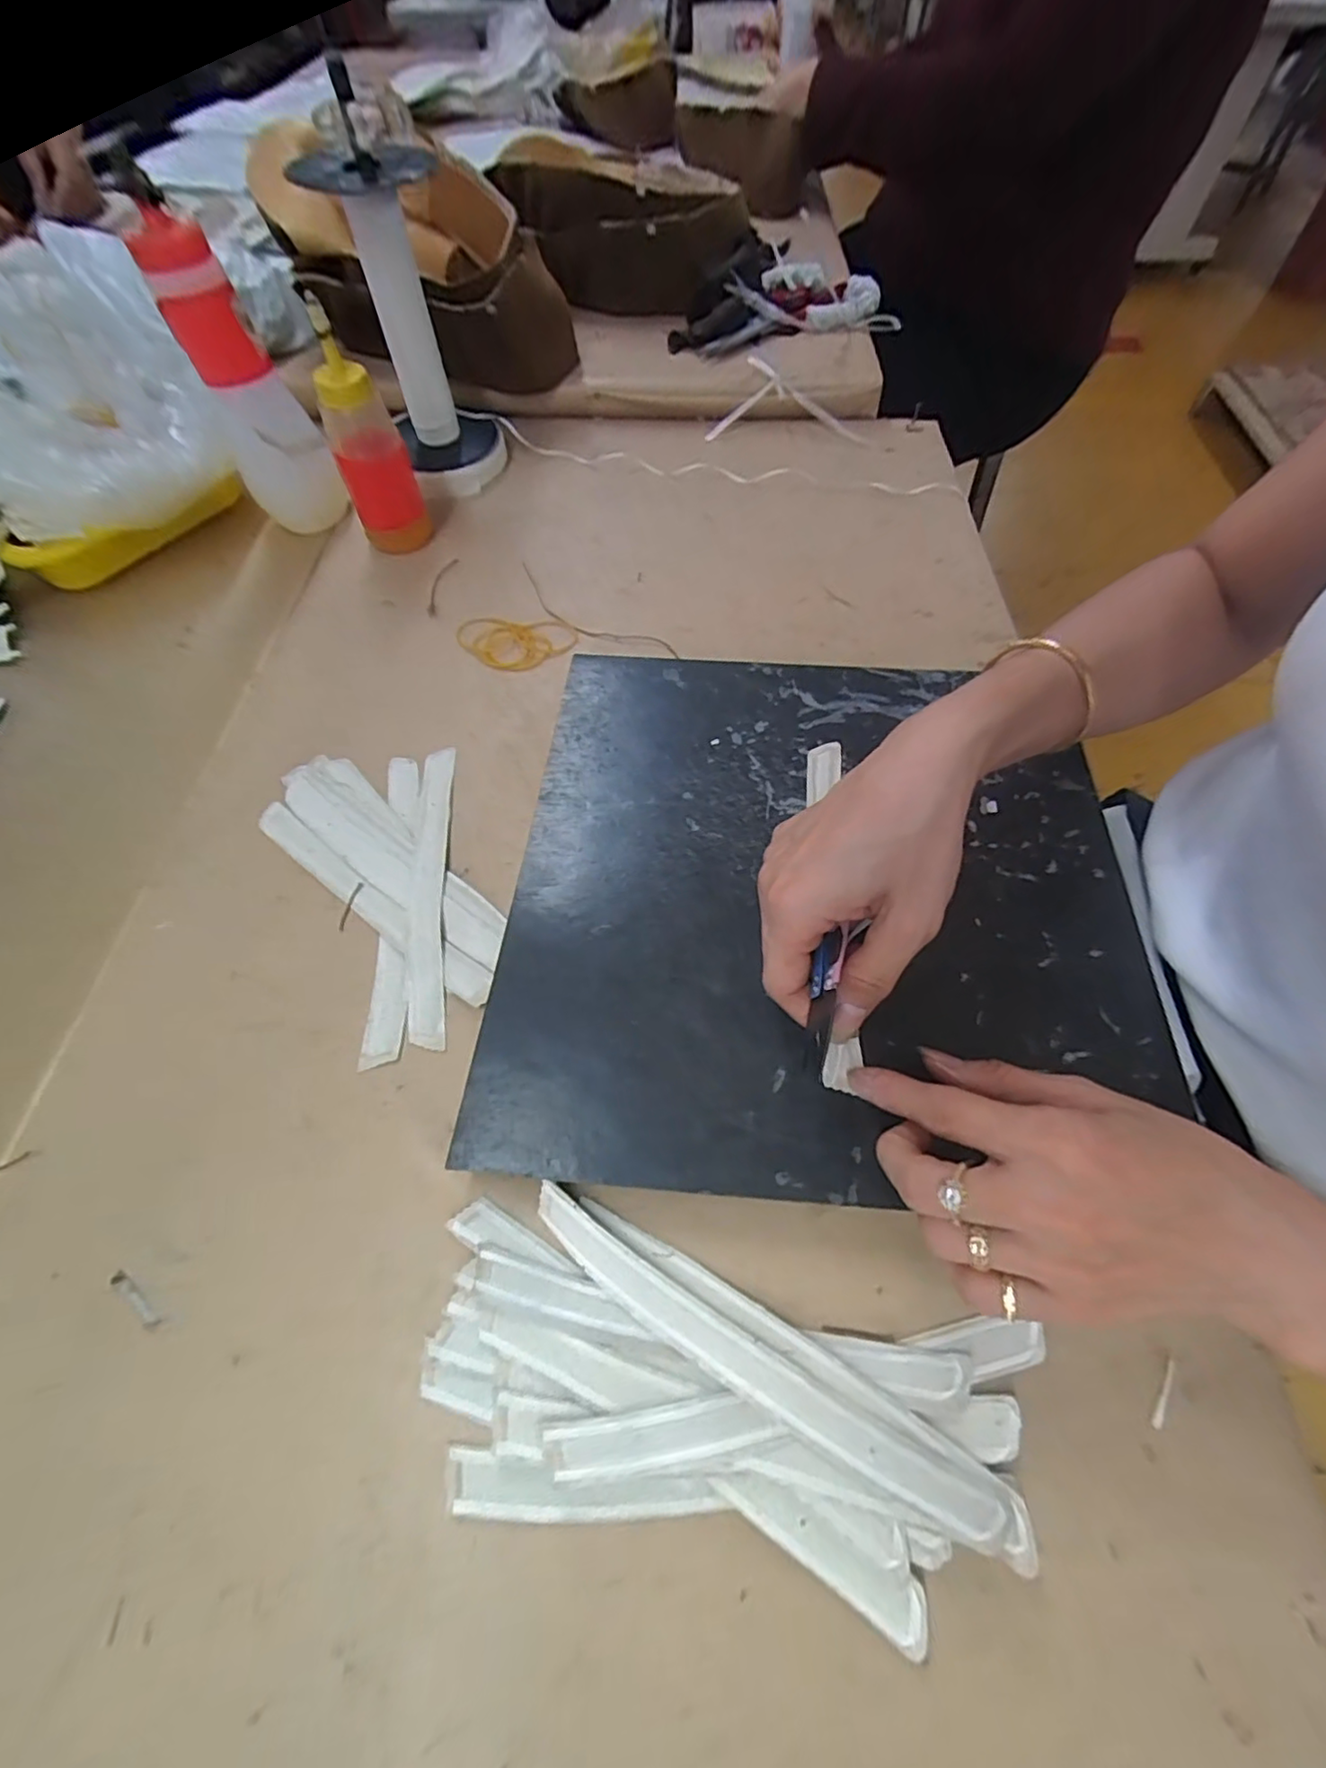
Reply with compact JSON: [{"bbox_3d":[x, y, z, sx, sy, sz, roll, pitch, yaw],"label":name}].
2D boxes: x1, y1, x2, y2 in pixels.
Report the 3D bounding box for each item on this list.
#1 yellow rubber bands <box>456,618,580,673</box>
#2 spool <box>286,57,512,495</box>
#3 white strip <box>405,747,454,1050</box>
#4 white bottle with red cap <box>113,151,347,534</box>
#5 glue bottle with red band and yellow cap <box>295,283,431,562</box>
[{"bbox_3d":[-0.107,-0.174,0.442,0.087,0.004,0.055,2,60,2],"label":"yellow rubber bands"},{"bbox_3d":[-0.204,-0.457,0.498,0.112,0.208,0.127,-14,61,-7],"label":"spool"},{"bbox_3d":[-0.128,-0.003,0.338,0.018,0.008,0.182,-7,60,-3],"label":"white strip"},{"bbox_3d":[-0.303,-0.366,0.454,0.066,0.190,0.052,-37,66,-19],"label":"white bottle with red cap"},{"bbox_3d":[-0.214,-0.321,0.450,0.044,0.148,0.042,3,60,2],"label":"glue bottle with red band and yellow cap"}]

